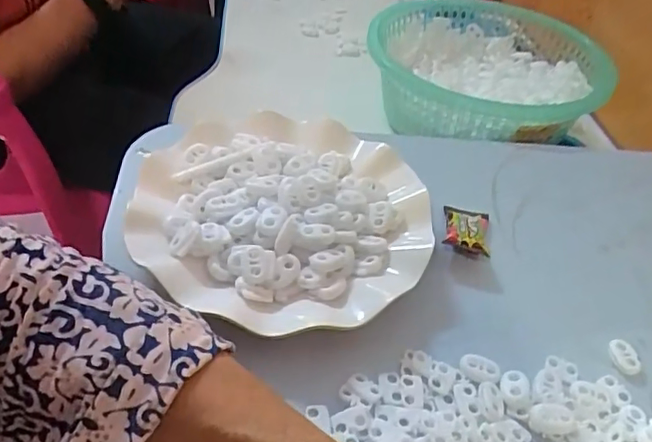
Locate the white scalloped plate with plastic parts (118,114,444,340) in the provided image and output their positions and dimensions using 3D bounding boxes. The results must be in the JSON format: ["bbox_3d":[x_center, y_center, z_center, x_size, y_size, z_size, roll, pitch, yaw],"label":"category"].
[{"bbox_3d":[-0.030,-0.001,0.362,0.173,0.042,0.183,4,44,-4],"label":"white scalloped plate with plastic parts"}]

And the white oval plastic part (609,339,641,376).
[{"bbox_3d":[0.174,0.080,0.328,0.013,0.008,0.020,-3,45,-10],"label":"white oval plastic part"}]

